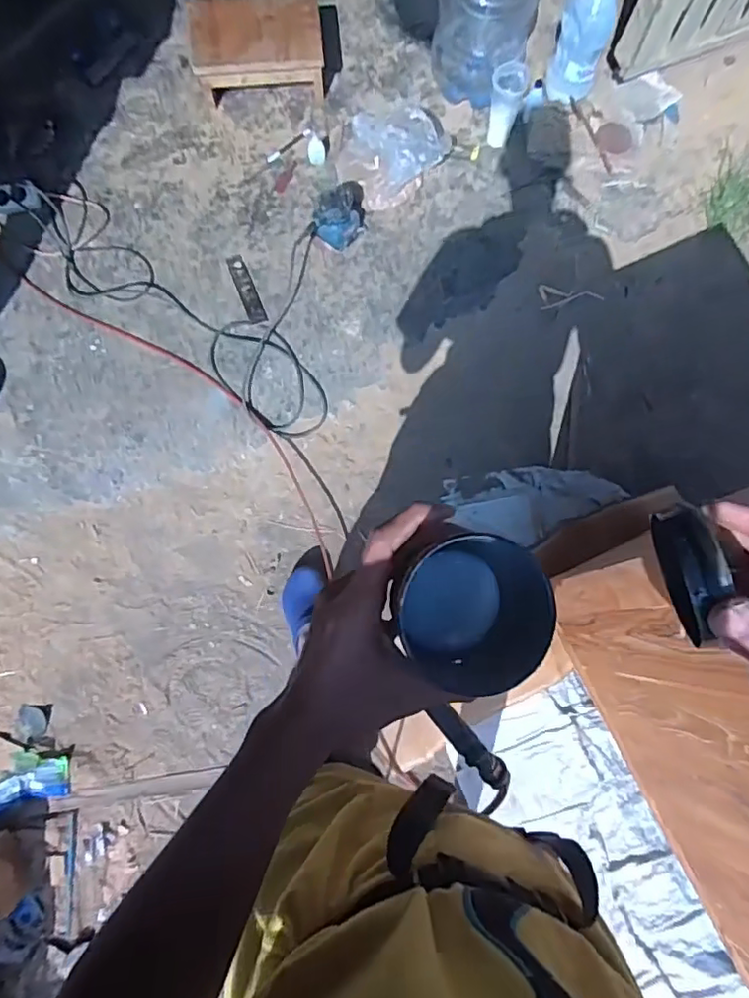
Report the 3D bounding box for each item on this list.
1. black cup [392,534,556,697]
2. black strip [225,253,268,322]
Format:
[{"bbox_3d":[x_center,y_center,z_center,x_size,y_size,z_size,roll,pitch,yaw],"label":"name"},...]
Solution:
[{"bbox_3d":[0.052,0.067,0.347,0.075,0.088,0.082,0,82,-4],"label":"black cup"},{"bbox_3d":[-0.317,-0.519,1.426,0.044,0.009,0.193,-20,79,-15],"label":"black strip"}]

